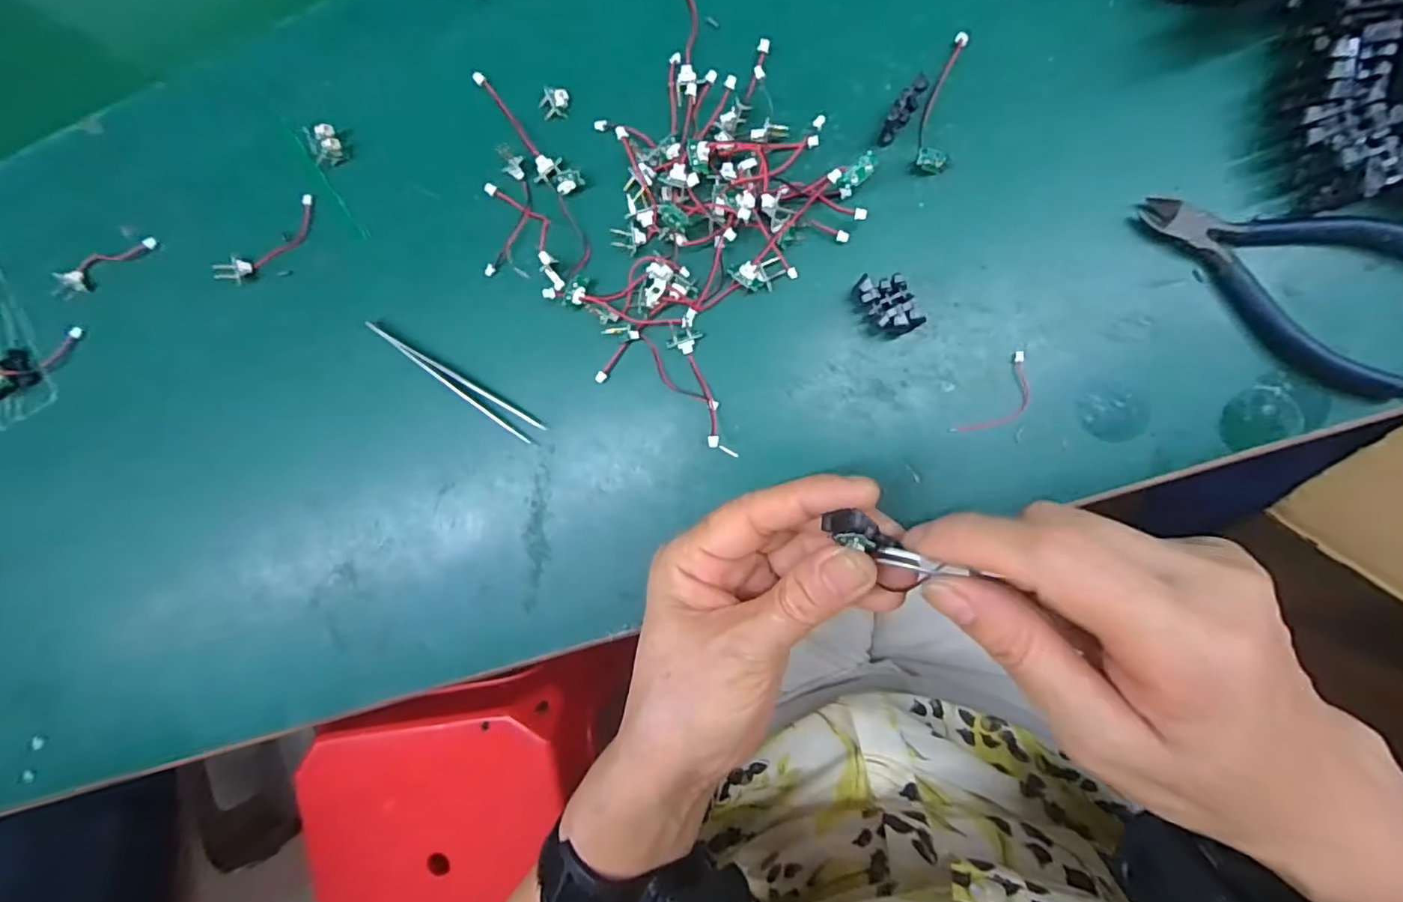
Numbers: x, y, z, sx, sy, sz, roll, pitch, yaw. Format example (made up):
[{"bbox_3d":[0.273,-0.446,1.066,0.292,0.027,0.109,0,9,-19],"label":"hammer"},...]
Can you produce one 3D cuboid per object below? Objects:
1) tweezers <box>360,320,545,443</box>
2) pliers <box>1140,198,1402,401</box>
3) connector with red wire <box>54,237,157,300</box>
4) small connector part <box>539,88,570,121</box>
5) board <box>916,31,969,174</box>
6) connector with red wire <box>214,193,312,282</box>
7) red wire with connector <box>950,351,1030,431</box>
[{"bbox_3d":[-0.123,-0.033,0.292,0.100,0.010,0.011,30,96,6],"label":"tweezers"},{"bbox_3d":[0.233,-0.065,0.238,0.115,0.012,0.060,21,95,7],"label":"pliers"},{"bbox_3d":[-0.312,-0.098,0.312,0.055,0.006,0.015,-26,88,8],"label":"connector with red wire"},{"bbox_3d":[-0.070,-0.165,0.283,0.013,0.004,0.014,0,92,8],"label":"small connector part"},{"bbox_3d":[0.104,-0.150,0.257,0.013,0.005,0.059,9,94,8],"label":"board"},{"bbox_3d":[-0.222,-0.107,0.306,0.062,0.013,0.014,-39,86,8],"label":"connector with red wire"},{"bbox_3d":[0.130,-0.020,0.257,0.019,0.006,0.042,38,97,5],"label":"red wire with connector"}]

